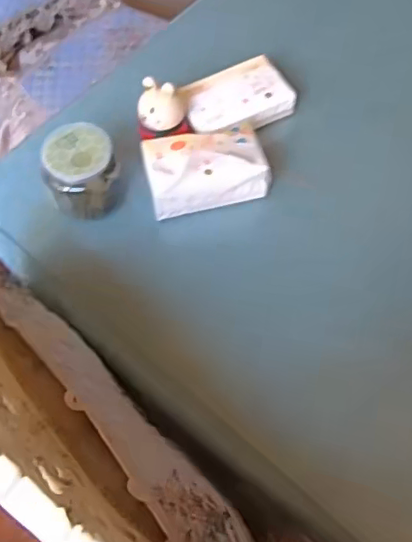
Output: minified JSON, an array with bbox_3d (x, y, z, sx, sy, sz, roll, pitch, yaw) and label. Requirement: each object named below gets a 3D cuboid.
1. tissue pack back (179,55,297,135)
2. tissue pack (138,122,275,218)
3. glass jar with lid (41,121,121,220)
[{"bbox_3d":[0.046,-0.247,0.842,0.160,0.041,0.102,-28,66,-12],"label":"tissue pack back"},{"bbox_3d":[0.000,-0.139,0.779,0.166,0.076,0.098,-8,64,-3],"label":"tissue pack"},{"bbox_3d":[-0.166,-0.137,0.768,0.092,0.104,0.099,0,64,1],"label":"glass jar with lid"}]

